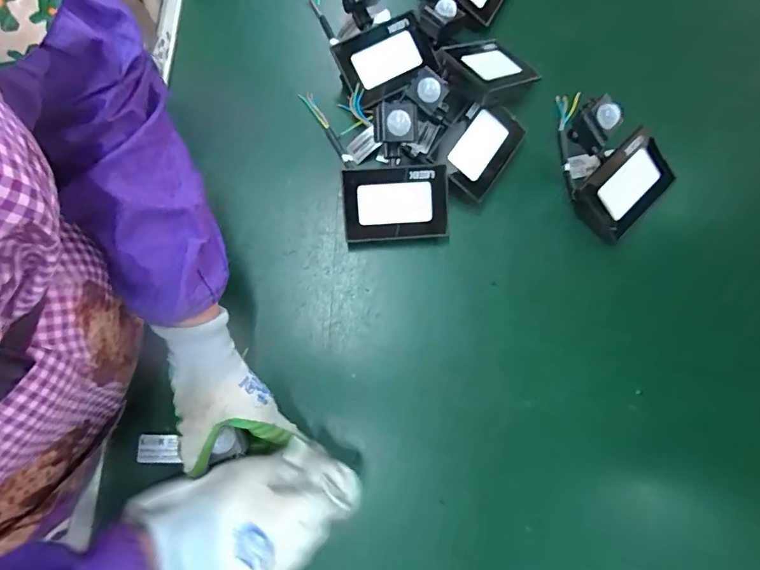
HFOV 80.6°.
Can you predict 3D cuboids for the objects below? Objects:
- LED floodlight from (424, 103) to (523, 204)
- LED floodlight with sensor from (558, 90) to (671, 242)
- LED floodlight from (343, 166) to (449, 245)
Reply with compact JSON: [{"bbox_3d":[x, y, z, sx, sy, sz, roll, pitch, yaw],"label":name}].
[{"bbox_3d":[0.106,-0.151,0.483,0.074,0.031,0.105,36,76,-8],"label":"LED floodlight"},{"bbox_3d":[0.230,-0.141,0.463,0.096,0.082,0.148,-41,80,-10],"label":"LED floodlight with sensor"},{"bbox_3d":[0.016,-0.085,0.475,0.106,0.032,0.073,-4,100,1],"label":"LED floodlight"}]

